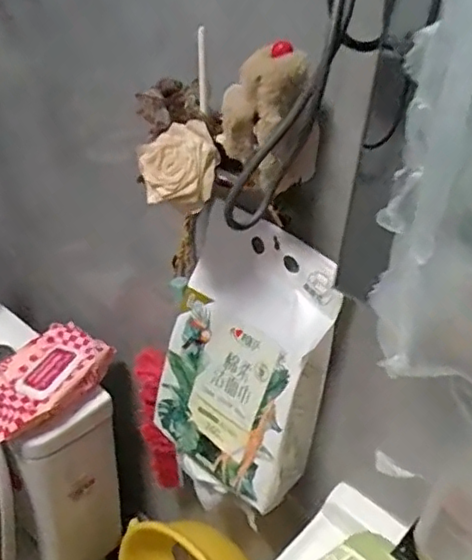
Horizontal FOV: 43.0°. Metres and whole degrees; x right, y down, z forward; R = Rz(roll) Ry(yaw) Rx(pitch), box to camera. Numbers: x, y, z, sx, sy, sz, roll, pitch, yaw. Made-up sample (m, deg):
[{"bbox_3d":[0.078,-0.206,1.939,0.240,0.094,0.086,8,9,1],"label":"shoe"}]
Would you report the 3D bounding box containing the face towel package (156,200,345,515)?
[{"bbox_3d":[0.003,0.108,0.684,0.179,0.347,0.093,29,42,29],"label":"face towel package"}]

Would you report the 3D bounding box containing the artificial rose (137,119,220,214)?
[{"bbox_3d":[-0.051,-0.099,0.549,0.076,0.077,0.045,-3,-7,18],"label":"artificial rose"}]

